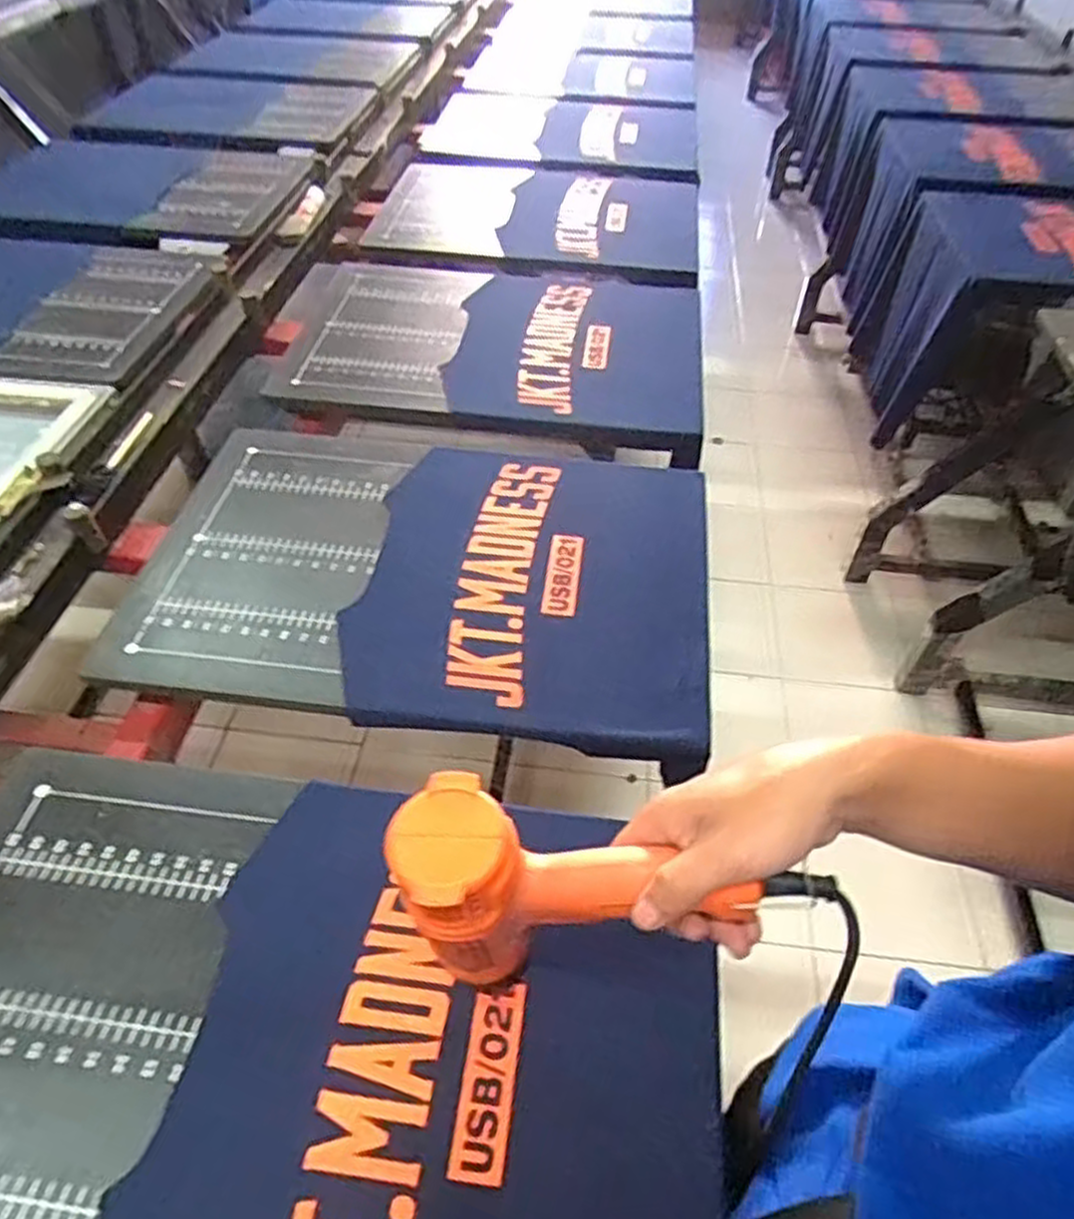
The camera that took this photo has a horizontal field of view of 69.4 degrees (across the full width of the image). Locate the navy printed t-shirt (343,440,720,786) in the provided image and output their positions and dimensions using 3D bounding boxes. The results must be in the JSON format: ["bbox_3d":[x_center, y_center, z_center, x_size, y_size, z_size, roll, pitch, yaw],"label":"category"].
[{"bbox_3d":[-0.001,-0.045,0.829,0.348,0.034,0.406,6,47,3],"label":"navy printed t-shirt"}]

